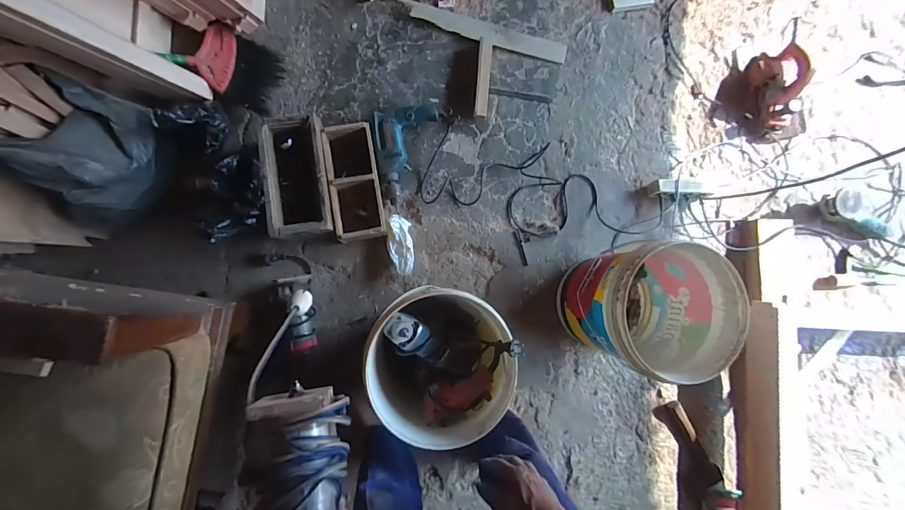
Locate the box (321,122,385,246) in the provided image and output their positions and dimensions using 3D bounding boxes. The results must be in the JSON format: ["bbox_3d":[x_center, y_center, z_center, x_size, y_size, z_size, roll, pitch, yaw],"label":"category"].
[{"bbox_3d":[-0.266,-0.194,1.115,0.134,0.099,0.309,-10,89,-7],"label":"box"}]

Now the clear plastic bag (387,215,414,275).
[{"bbox_3d":[-0.147,-0.027,1.147,0.070,0.049,0.172,-4,89,-7],"label":"clear plastic bag"}]

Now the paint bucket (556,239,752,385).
[{"bbox_3d":[0.479,0.129,1.052,0.308,0.370,0.297,0,88,-7],"label":"paint bucket"}]

